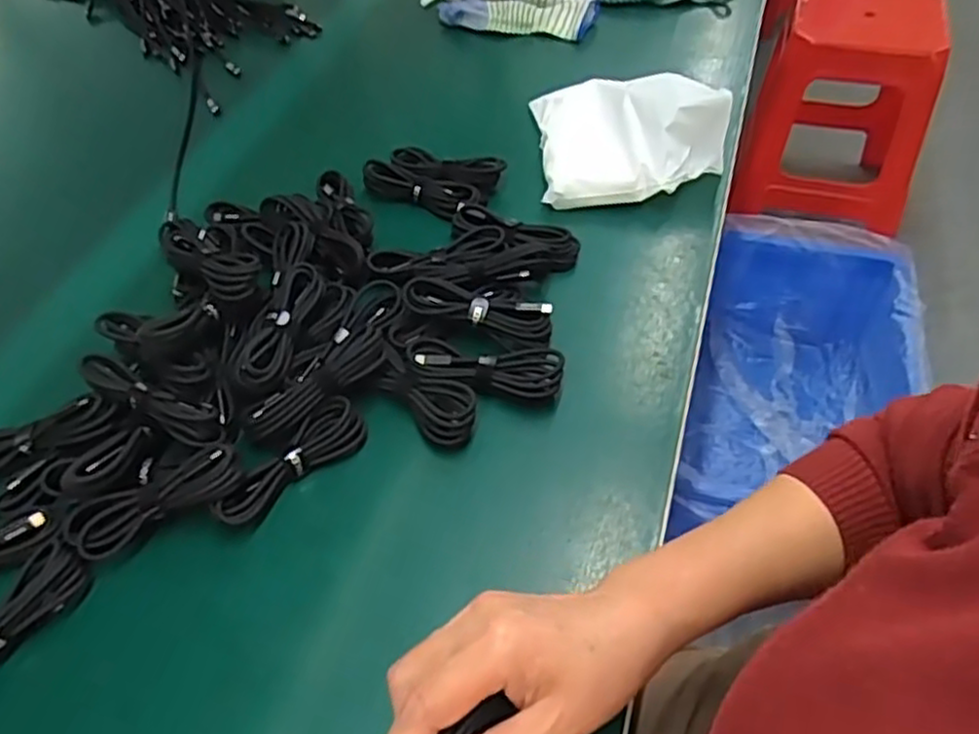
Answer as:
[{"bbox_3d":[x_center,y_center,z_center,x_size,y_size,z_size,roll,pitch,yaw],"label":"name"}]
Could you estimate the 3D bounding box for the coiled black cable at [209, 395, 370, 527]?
[{"bbox_3d":[-0.130,0.062,0.476,0.110,0.030,0.033,-38,57,-26],"label":"coiled black cable"}]

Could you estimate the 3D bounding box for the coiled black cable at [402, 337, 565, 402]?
[{"bbox_3d":[-0.004,0.001,0.517,0.110,0.022,0.035,7,50,9],"label":"coiled black cable"}]

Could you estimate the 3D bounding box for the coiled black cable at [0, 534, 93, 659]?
[{"bbox_3d":[-0.276,0.149,0.406,0.037,0.022,0.110,20,53,19],"label":"coiled black cable"}]

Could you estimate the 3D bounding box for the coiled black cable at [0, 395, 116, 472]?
[{"bbox_3d":[-0.300,0.046,0.477,0.104,0.022,0.032,-17,50,4],"label":"coiled black cable"}]

